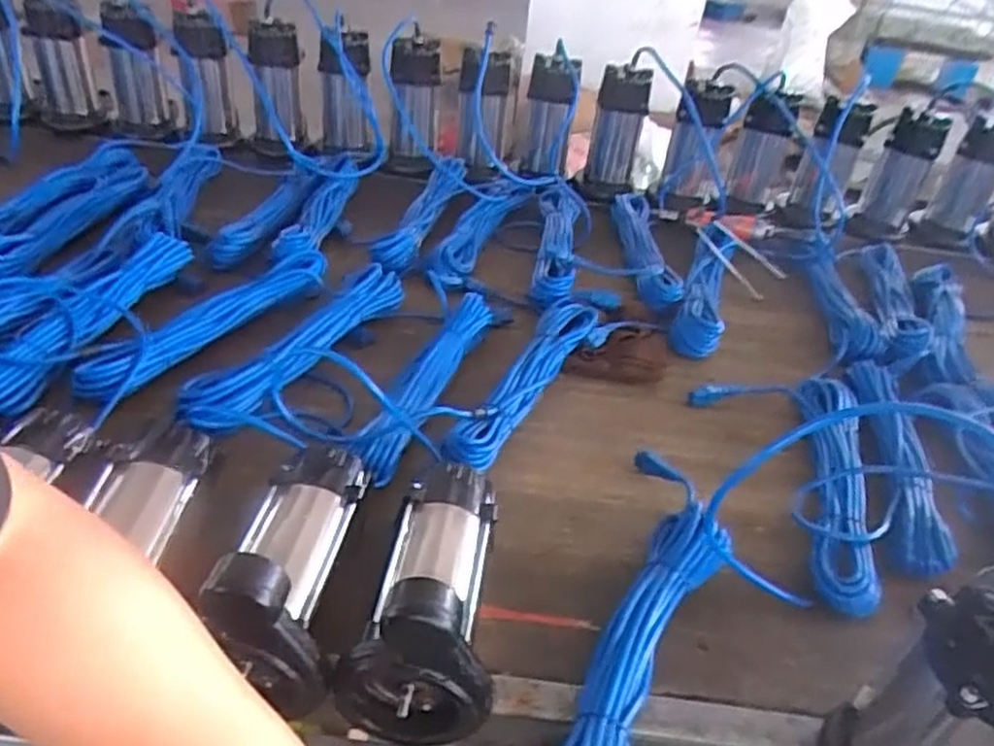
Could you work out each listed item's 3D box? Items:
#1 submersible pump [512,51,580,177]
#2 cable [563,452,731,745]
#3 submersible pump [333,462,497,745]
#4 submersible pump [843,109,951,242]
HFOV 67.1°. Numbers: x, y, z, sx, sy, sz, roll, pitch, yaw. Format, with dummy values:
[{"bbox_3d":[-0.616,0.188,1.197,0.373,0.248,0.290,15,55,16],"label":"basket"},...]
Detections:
[{"bbox_3d":[0.091,-0.473,1.387,0.098,0.221,0.097,9,38,2],"label":"submersible pump"},{"bbox_3d":[0.136,0.222,0.684,0.102,0.056,0.439,19,39,14],"label":"cable"},{"bbox_3d":[-0.061,0.165,0.643,0.117,0.157,0.226,5,38,-3],"label":"submersible pump"},{"bbox_3d":[0.724,-0.360,1.344,0.092,0.191,0.093,27,42,23],"label":"submersible pump"}]

